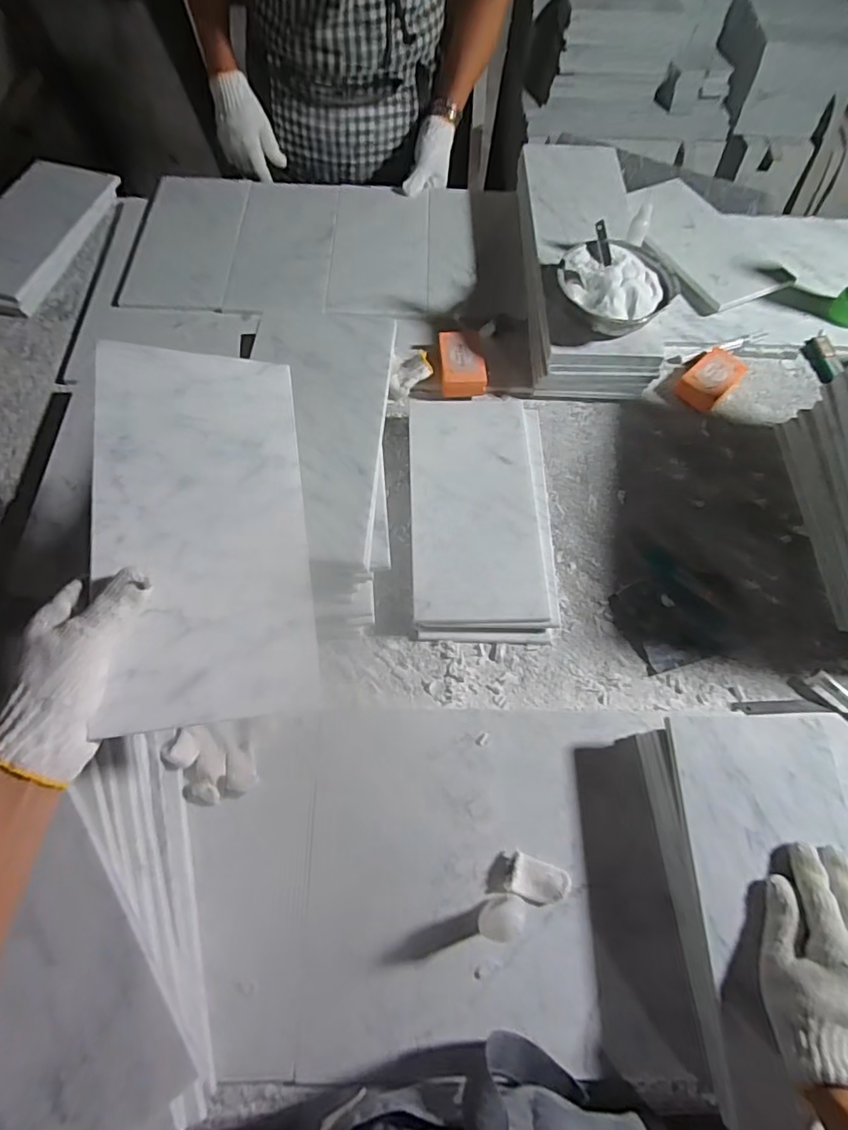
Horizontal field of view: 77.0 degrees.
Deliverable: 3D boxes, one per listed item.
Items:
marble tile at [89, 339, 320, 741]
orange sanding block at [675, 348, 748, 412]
[{"bbox_3d":[-0.166,-0.034,0.412,0.148,0.007,0.299,-2,72,-25],"label":"marble tile"},{"bbox_3d":[0.409,-0.266,0.758,0.062,0.033,0.085,39,71,16],"label":"orange sanding block"}]

